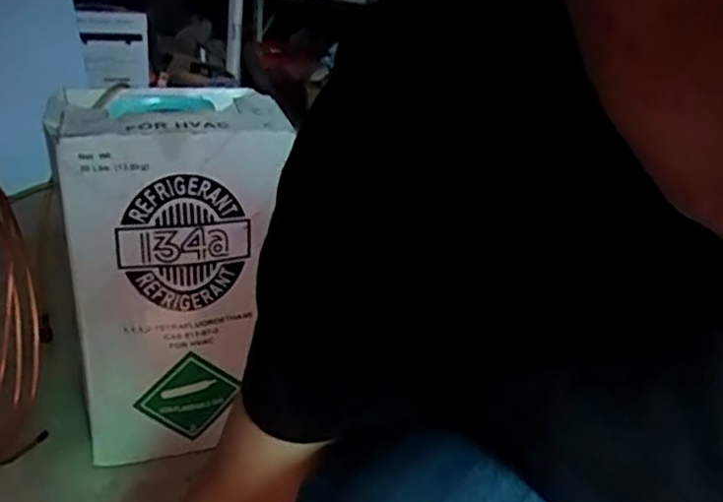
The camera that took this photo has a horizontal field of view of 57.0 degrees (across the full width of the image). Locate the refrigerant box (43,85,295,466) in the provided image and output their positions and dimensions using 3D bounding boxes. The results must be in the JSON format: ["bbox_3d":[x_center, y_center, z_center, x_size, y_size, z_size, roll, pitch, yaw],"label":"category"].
[{"bbox_3d":[-0.245,0.029,0.875,0.248,0.438,0.224,-6,25,-22],"label":"refrigerant box"}]

